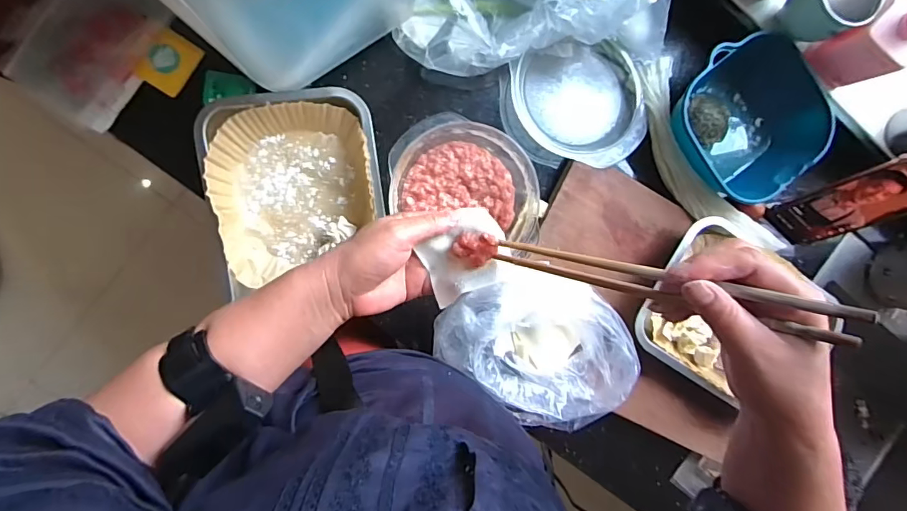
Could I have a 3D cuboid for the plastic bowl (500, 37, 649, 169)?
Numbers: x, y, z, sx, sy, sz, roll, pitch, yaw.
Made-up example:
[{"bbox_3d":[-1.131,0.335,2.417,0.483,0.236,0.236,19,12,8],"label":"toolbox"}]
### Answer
[{"bbox_3d":[0.152,-0.188,0.593,0.164,0.070,0.155,-1,94,-9],"label":"plastic bowl"}]

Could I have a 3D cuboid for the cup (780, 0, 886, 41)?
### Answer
[{"bbox_3d":[0.431,-0.293,0.534,0.077,0.074,0.075,-1,94,-9],"label":"cup"}]

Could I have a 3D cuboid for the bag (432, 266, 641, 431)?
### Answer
[{"bbox_3d":[0.101,0.102,0.537,0.217,0.054,0.163,38,87,-9],"label":"bag"}]

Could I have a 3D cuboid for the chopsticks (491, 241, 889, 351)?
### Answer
[{"bbox_3d":[0.129,0.018,0.304,0.219,0.025,0.020,13,92,32],"label":"chopsticks"}]

